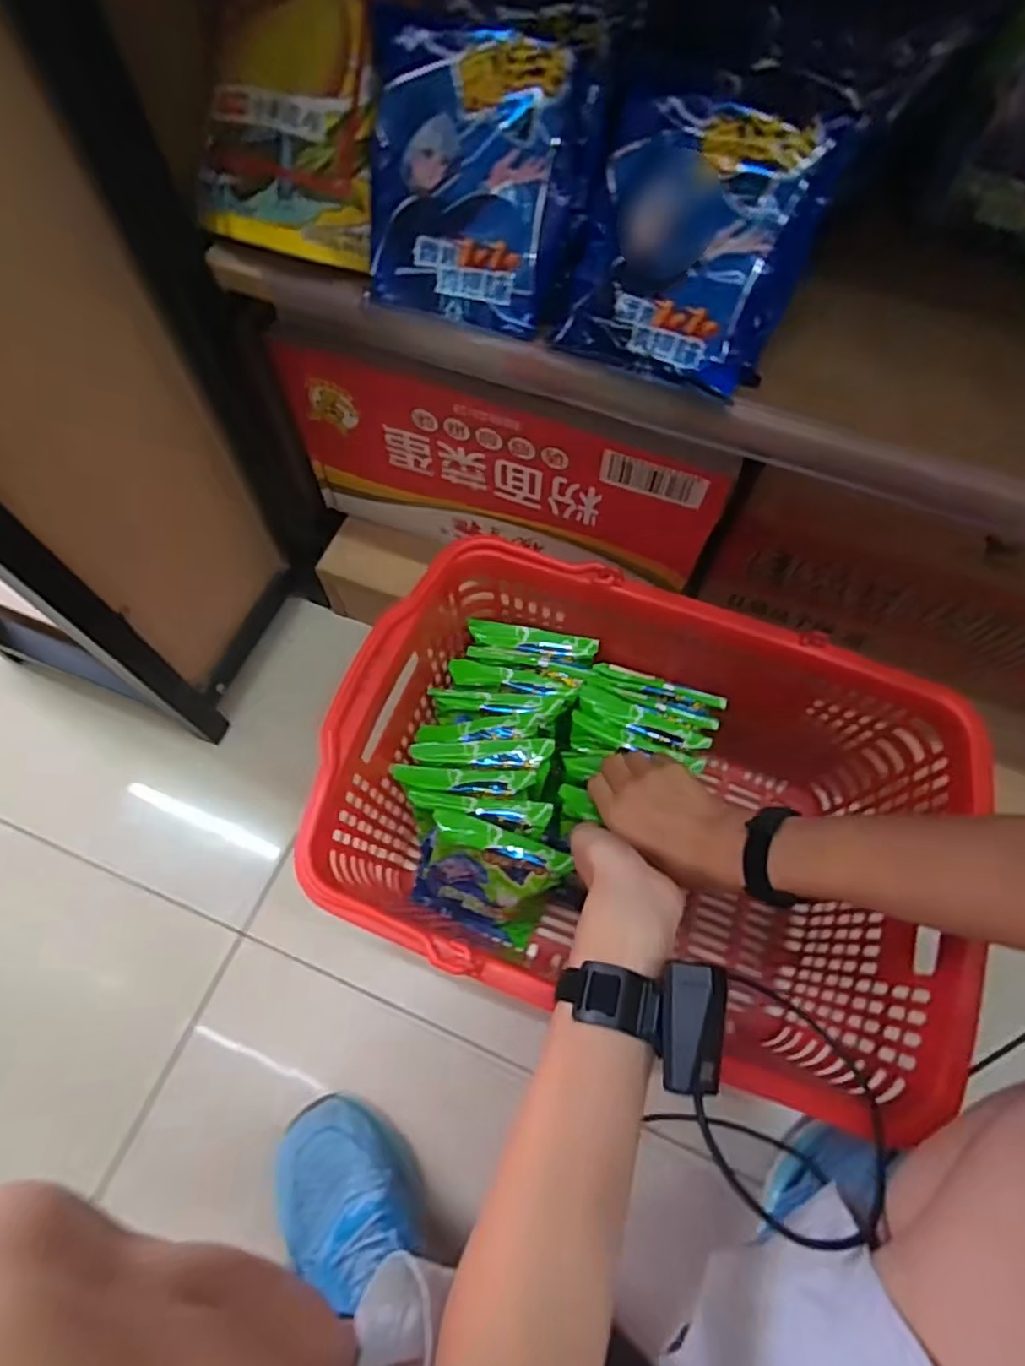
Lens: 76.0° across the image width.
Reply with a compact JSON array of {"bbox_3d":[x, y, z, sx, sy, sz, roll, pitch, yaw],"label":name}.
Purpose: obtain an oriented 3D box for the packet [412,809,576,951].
[{"bbox_3d":[-0.026,0.186,0.622,0.128,0.159,0.028,20,45,3],"label":"packet"}]

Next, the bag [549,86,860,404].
[{"bbox_3d":[0.109,-0.263,0.396,0.129,0.143,0.035,26,30,14],"label":"bag"}]

